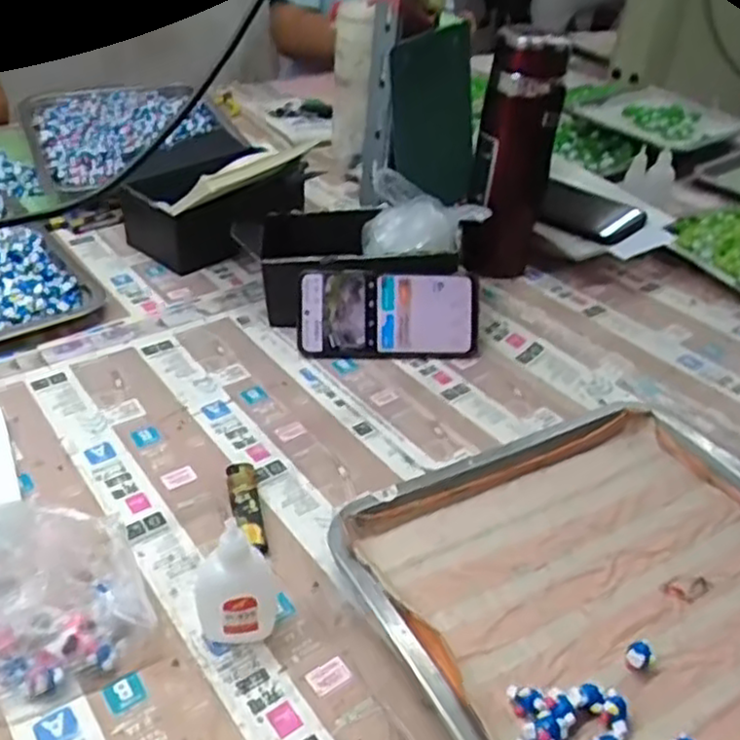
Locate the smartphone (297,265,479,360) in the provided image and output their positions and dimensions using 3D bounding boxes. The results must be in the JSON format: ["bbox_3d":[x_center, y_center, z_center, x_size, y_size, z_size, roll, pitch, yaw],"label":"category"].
[{"bbox_3d":[0.018,-0.054,0.689,0.166,0.083,0.015,1,5,-4],"label":"smartphone"}]

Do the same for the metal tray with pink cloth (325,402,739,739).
[{"bbox_3d":[0.158,0.136,0.481,0.308,0.035,0.279,-15,43,-26],"label":"metal tray with pink cloth"}]

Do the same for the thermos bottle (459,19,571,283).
[{"bbox_3d":[0.140,-0.204,0.716,0.074,0.225,0.065,12,37,10],"label":"thermos bottle"}]

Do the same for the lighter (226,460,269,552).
[{"bbox_3d":[-0.086,0.095,0.518,0.021,0.013,0.088,-5,39,-15],"label":"lighter"}]

